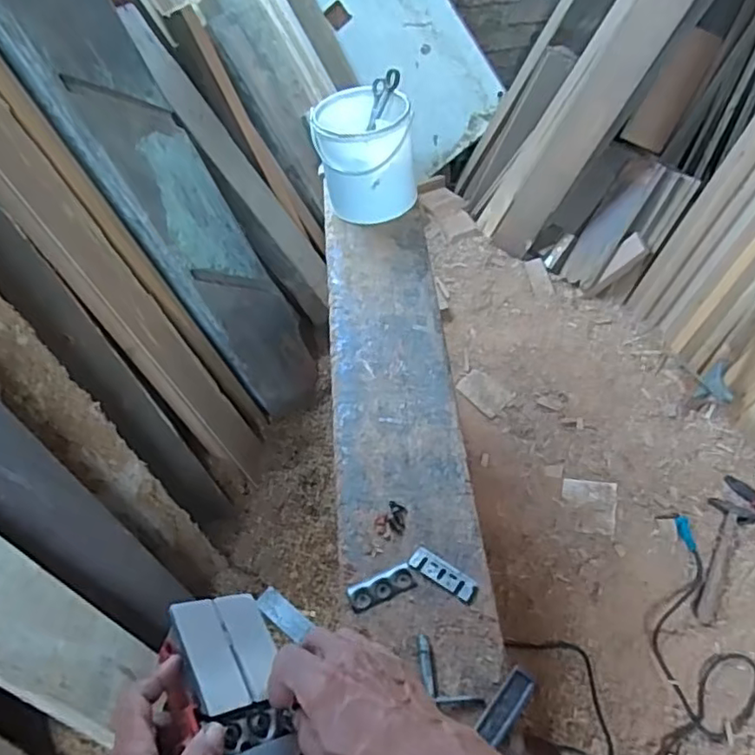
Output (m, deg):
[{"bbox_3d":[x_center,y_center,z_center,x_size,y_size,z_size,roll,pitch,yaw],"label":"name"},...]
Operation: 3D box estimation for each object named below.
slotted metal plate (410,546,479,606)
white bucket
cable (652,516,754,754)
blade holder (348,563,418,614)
[{"bbox_3d":[0.077,0.228,0.722,0.085,0.008,0.028,29,59,25],"label":"slotted metal plate"},{"bbox_3d":[-0.021,-0.412,1.206,0.180,0.215,0.179,-3,51,3],"label":"white bucket"},{"bbox_3d":[0.644,0.523,1.222,0.184,0.031,0.505,13,54,15],"label":"cable"},{"bbox_3d":[0.005,0.243,0.721,0.079,0.004,0.033,-20,52,-11],"label":"blade holder"}]

